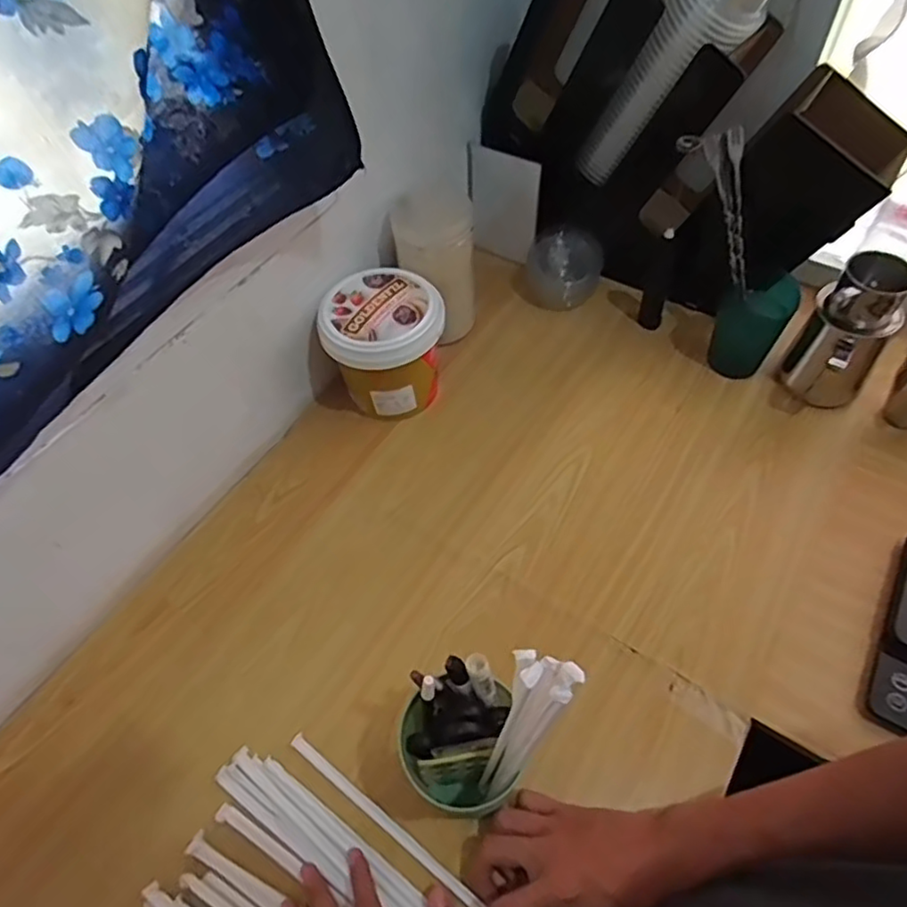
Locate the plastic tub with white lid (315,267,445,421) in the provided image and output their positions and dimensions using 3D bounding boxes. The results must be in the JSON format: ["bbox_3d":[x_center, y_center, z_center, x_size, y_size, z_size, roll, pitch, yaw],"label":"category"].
[{"bbox_3d":[-0.074,-0.117,0.717,0.124,0.126,0.119,-2,55,3],"label":"plastic tub with white lid"}]

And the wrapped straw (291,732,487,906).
[{"bbox_3d":[-0.048,0.299,0.511,0.220,0.004,0.010,31,63,22],"label":"wrapped straw"}]

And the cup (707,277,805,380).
[{"bbox_3d":[0.337,-0.144,0.728,0.069,0.095,0.070,-2,55,3],"label":"cup"}]

